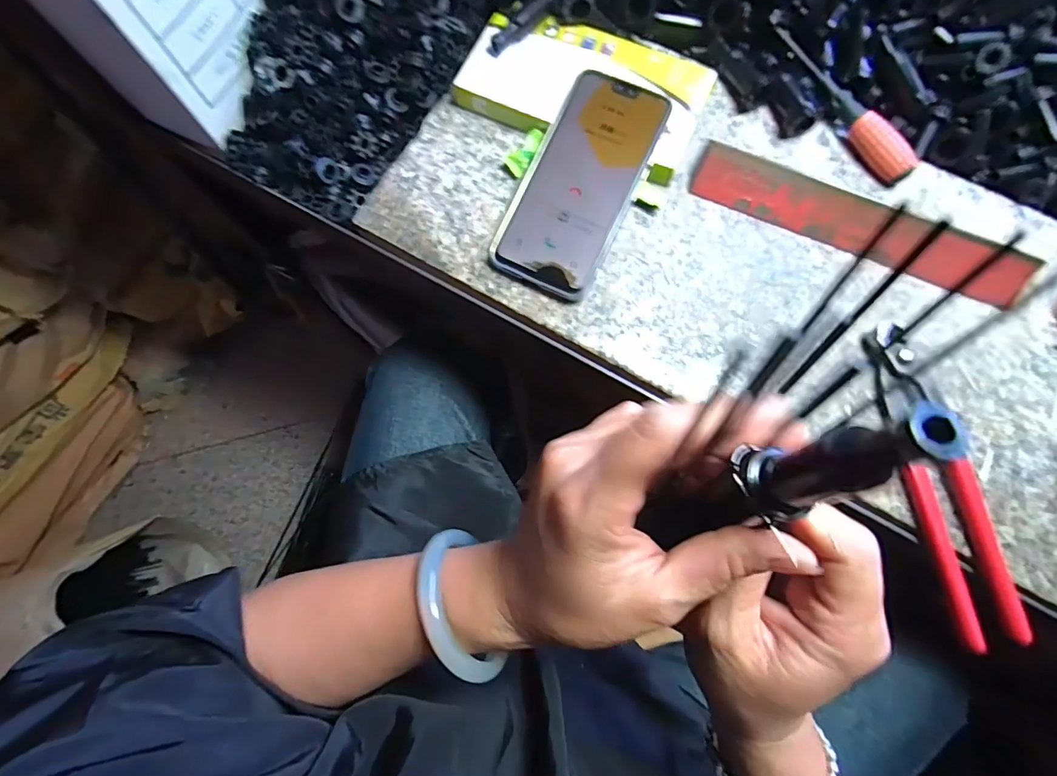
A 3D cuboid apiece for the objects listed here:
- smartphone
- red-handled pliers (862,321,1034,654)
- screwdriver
[{"bbox_3d":[0.036,-0.145,0.338,0.075,0.006,0.156,25,88,8],"label":"smartphone"},{"bbox_3d":[0.252,0.054,0.298,0.042,0.017,0.193,-10,77,-2],"label":"red-handled pliers"},{"bbox_3d":[0.230,-0.211,0.355,0.019,0.017,0.144,-33,79,-7],"label":"screwdriver"}]

